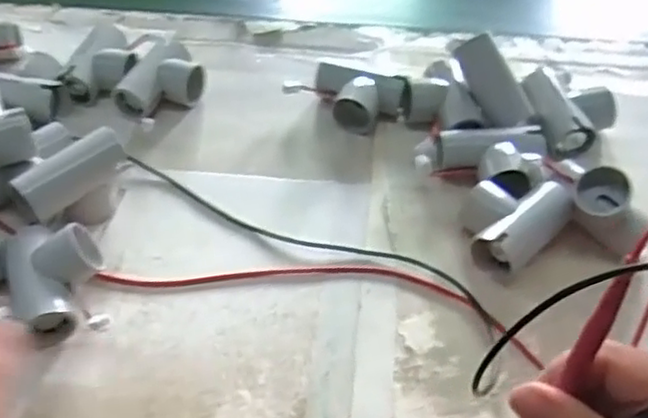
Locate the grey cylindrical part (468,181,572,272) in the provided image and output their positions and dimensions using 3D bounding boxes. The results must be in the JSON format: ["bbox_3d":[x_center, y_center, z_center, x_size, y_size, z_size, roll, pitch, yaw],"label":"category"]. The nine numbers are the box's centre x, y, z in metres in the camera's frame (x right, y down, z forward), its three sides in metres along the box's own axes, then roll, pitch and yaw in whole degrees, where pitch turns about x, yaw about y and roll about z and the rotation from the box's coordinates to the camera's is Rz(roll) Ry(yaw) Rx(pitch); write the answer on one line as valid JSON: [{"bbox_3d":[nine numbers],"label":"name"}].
[{"bbox_3d":[0.135,0.012,0.451,0.075,0.029,0.035,-38,56,-5],"label":"grey cylindrical part"}]

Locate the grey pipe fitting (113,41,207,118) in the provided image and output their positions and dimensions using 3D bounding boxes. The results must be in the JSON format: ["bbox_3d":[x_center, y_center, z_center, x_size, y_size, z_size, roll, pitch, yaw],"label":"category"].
[{"bbox_3d":[-0.133,-0.108,0.571,0.055,0.036,0.080,14,49,12],"label":"grey pipe fitting"}]

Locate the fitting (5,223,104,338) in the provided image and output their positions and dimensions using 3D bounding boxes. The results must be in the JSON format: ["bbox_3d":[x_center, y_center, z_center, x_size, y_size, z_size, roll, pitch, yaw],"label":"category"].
[{"bbox_3d":[-0.171,0.038,0.432,0.056,0.044,0.079,-15,49,-14],"label":"fitting"}]

